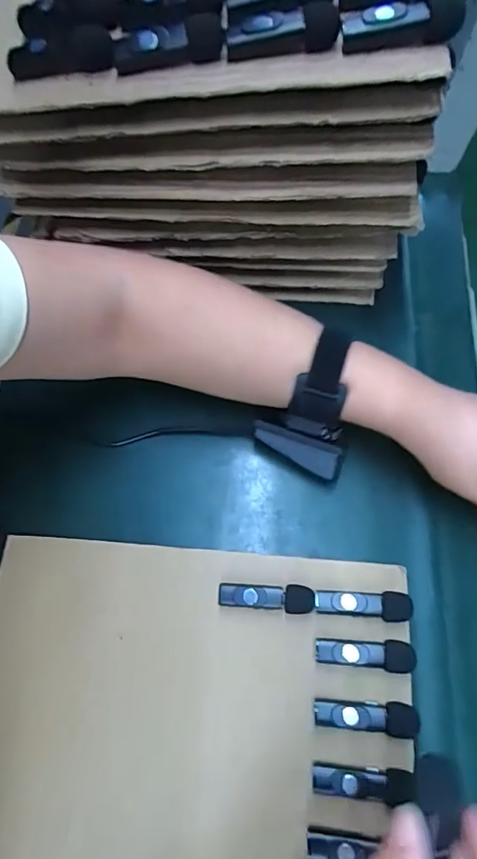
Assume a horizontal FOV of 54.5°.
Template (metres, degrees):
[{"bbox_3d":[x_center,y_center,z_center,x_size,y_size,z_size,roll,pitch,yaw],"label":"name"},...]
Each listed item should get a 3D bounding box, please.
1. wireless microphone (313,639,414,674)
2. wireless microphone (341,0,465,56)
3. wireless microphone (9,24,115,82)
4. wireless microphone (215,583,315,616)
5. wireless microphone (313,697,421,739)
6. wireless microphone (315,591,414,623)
[{"bbox_3d":[0.085,0.151,0.315,0.063,0.019,0.019,7,71,1],"label":"wireless microphone"},{"bbox_3d":[0.089,-0.223,0.254,0.061,0.021,0.014,1,71,1],"label":"wireless microphone"},{"bbox_3d":[-0.108,-0.226,0.279,0.070,0.015,0.019,2,71,15],"label":"wireless microphone"},{"bbox_3d":[0.020,0.119,0.327,0.066,0.019,0.018,3,71,-1],"label":"wireless microphone"},{"bbox_3d":[0.082,0.186,0.301,0.064,0.019,0.018,2,71,-1],"label":"wireless microphone"},{"bbox_3d":[0.086,0.122,0.323,0.064,0.017,0.018,3,71,-1],"label":"wireless microphone"}]

